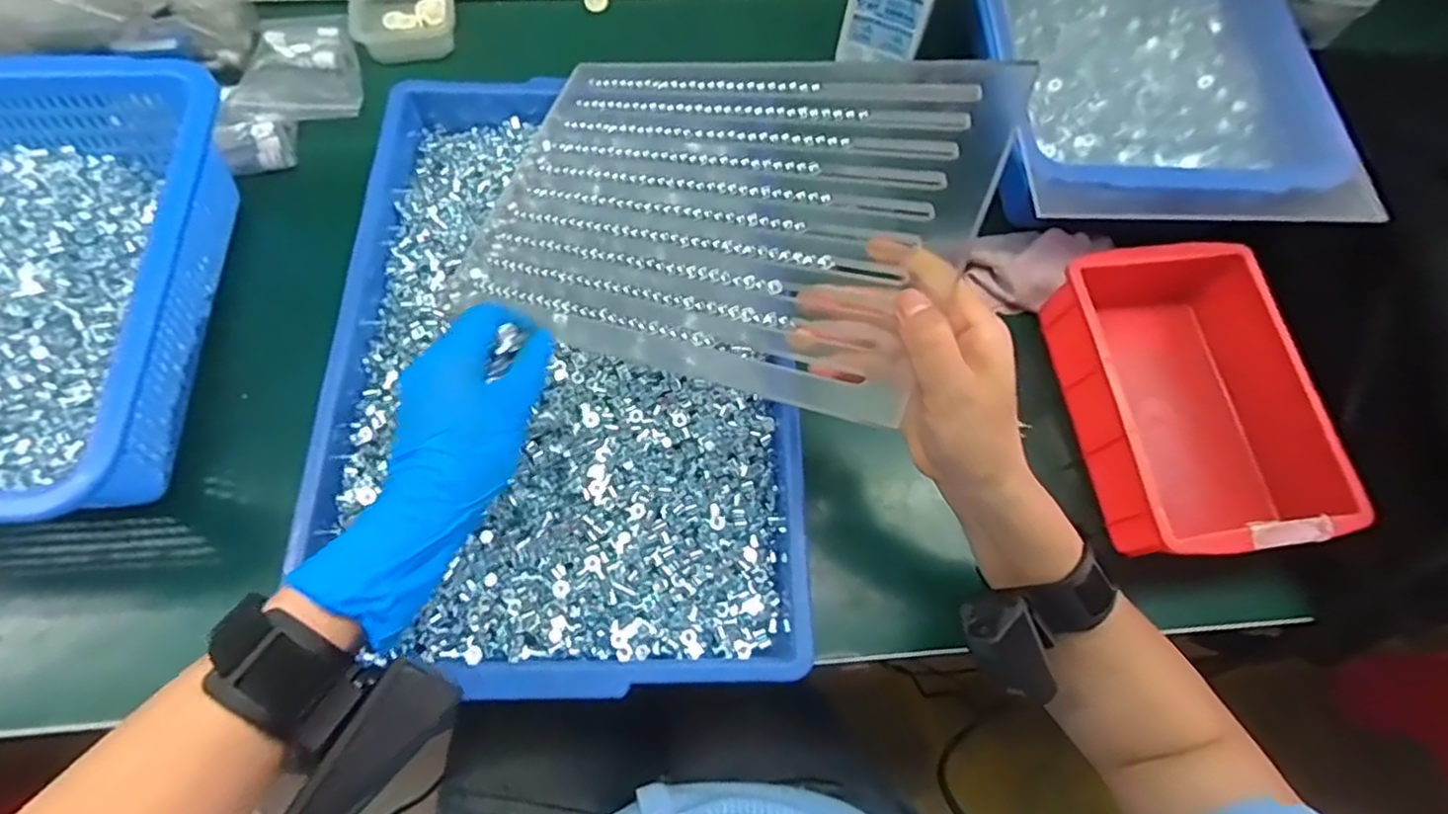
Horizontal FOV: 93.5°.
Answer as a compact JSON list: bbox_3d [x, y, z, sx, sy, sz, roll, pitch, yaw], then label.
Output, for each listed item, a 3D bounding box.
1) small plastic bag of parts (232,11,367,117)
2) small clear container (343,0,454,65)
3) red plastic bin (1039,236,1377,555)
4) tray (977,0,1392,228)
[{"bbox_3d":[-0.339,-0.279,0.551,0.083,0.021,0.107,-8,68,-6],"label":"small plastic bag of parts"},{"bbox_3d":[-0.267,-0.324,0.569,0.082,0.028,0.071,-10,68,-7],"label":"small clear container"},{"bbox_3d":[0.305,-0.001,0.459,0.134,0.073,0.206,-6,68,-6],"label":"red plastic bin"},{"bbox_3d":[0.305,-0.264,0.501,0.227,0.054,0.319,1,67,-3],"label":"tray"}]

